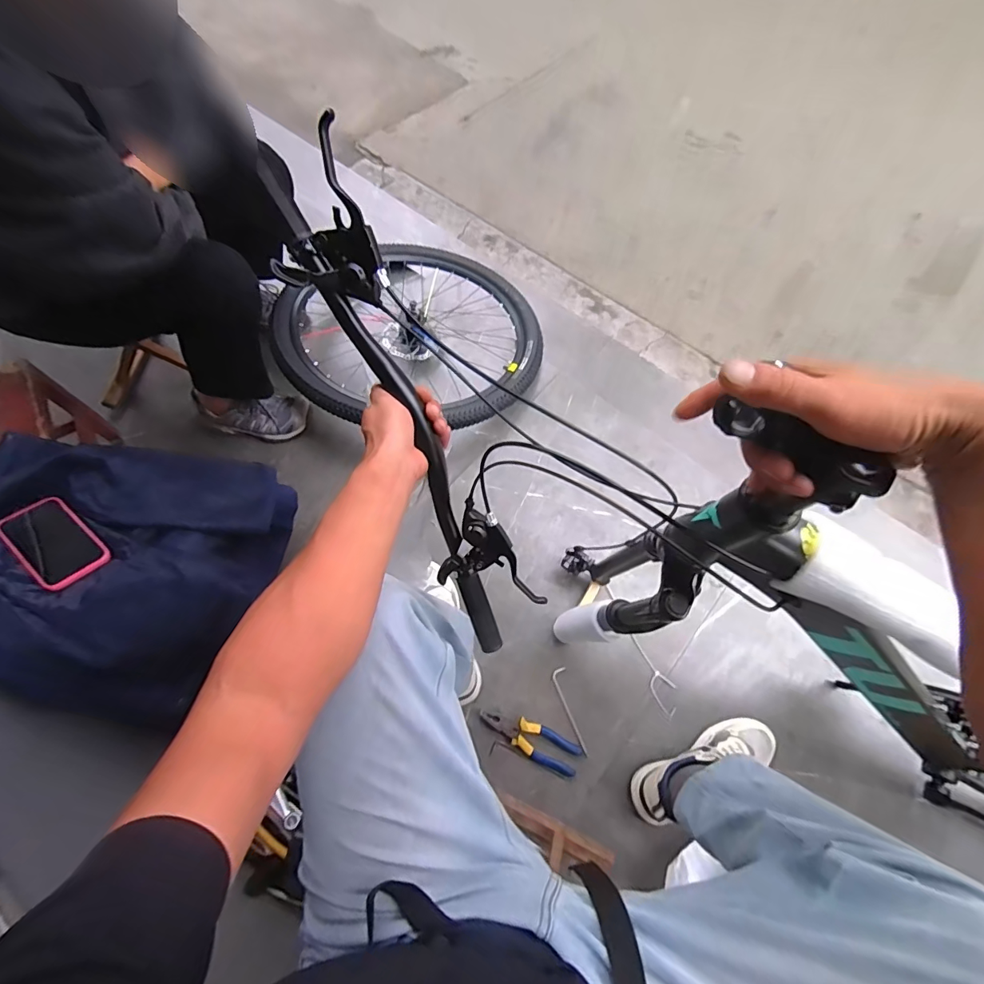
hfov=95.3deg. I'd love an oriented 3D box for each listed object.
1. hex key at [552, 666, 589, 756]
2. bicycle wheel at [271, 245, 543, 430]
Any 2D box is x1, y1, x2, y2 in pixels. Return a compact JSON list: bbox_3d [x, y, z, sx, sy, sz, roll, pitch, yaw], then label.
[{"bbox_3d":[0.151,0.422,0.862,0.029,0.004,0.157,-14,70,-6],"label":"hex key"},{"bbox_3d":[-0.186,-0.395,1.114,0.618,0.137,0.600,0,69,0],"label":"bicycle wheel"}]

